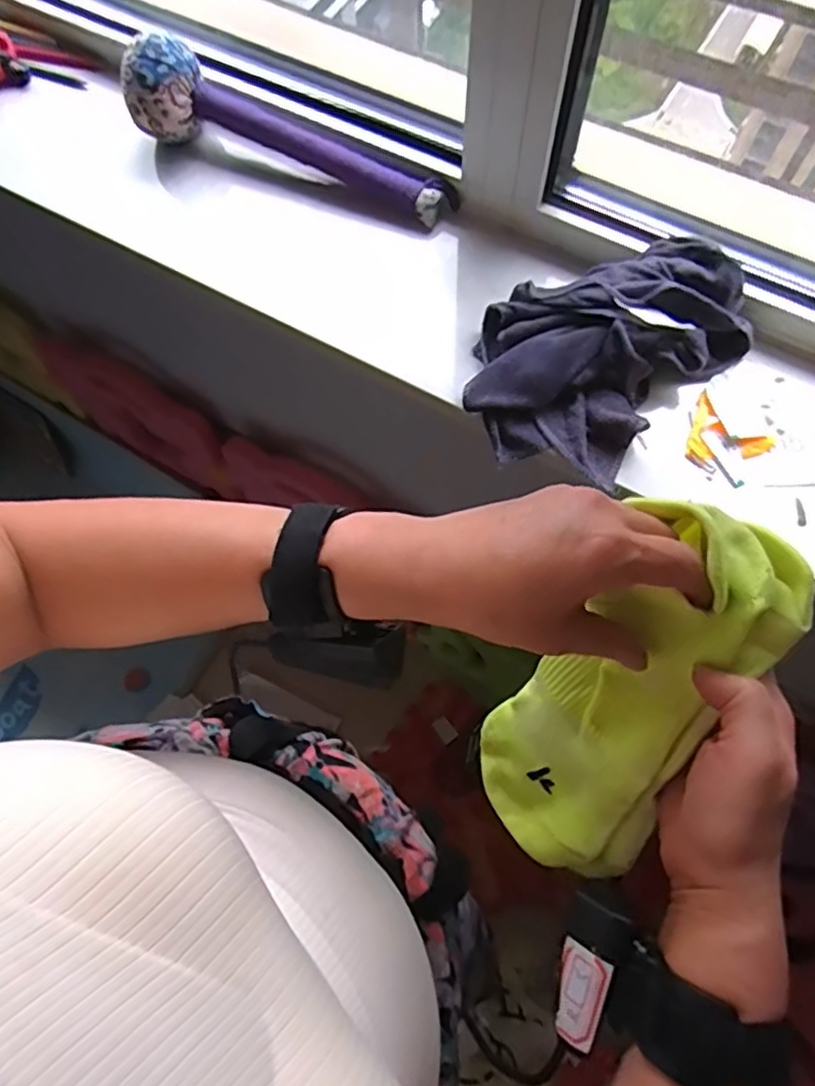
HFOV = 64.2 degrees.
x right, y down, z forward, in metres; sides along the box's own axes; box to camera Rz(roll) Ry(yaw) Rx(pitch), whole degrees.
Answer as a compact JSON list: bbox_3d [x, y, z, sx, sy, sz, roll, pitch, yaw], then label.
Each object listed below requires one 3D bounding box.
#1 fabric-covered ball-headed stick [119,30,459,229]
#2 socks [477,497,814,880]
[{"bbox_3d":[-0.100,-0.371,0.581,0.304,0.084,0.079,16,69,8],"label":"fabric-covered ball-headed stick"},{"bbox_3d":[0.117,0.082,0.347,0.098,0.040,0.210,39,111,16],"label":"socks"}]

